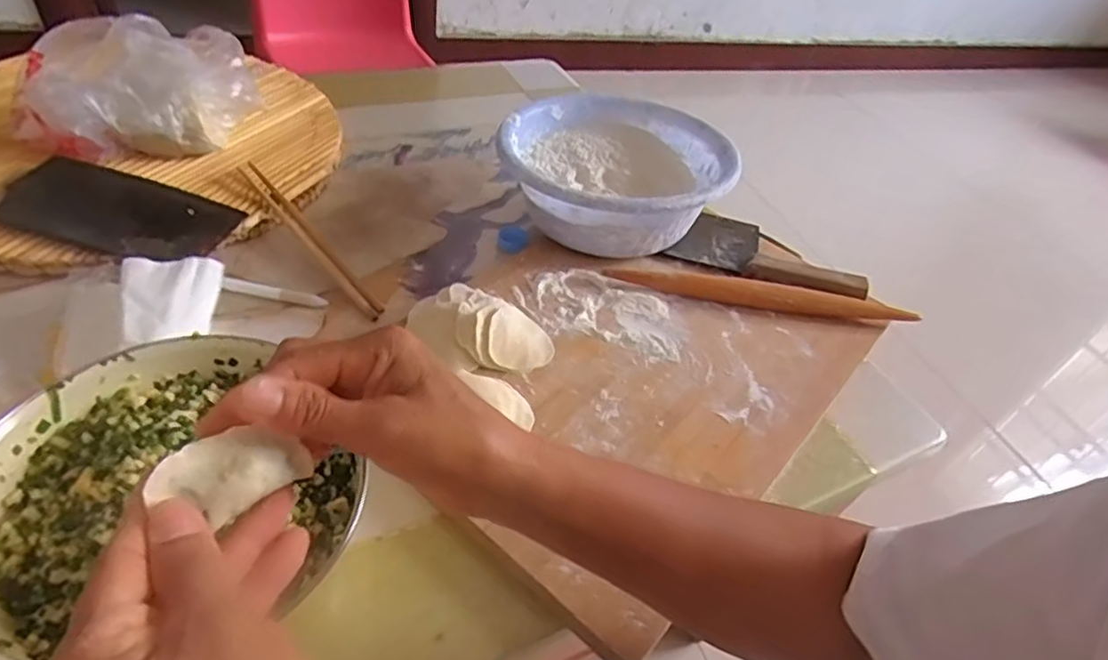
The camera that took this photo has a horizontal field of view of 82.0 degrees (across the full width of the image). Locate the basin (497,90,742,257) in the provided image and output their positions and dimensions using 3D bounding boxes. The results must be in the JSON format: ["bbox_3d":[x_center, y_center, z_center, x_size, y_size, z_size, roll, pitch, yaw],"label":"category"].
[{"bbox_3d":[0.060,-0.149,0.651,0.202,0.102,0.204,7,44,-6],"label":"basin"}]

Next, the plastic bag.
[{"bbox_3d":[-0.414,-0.235,0.634,0.206,0.110,0.102,-13,49,-25],"label":"plastic bag"}]

